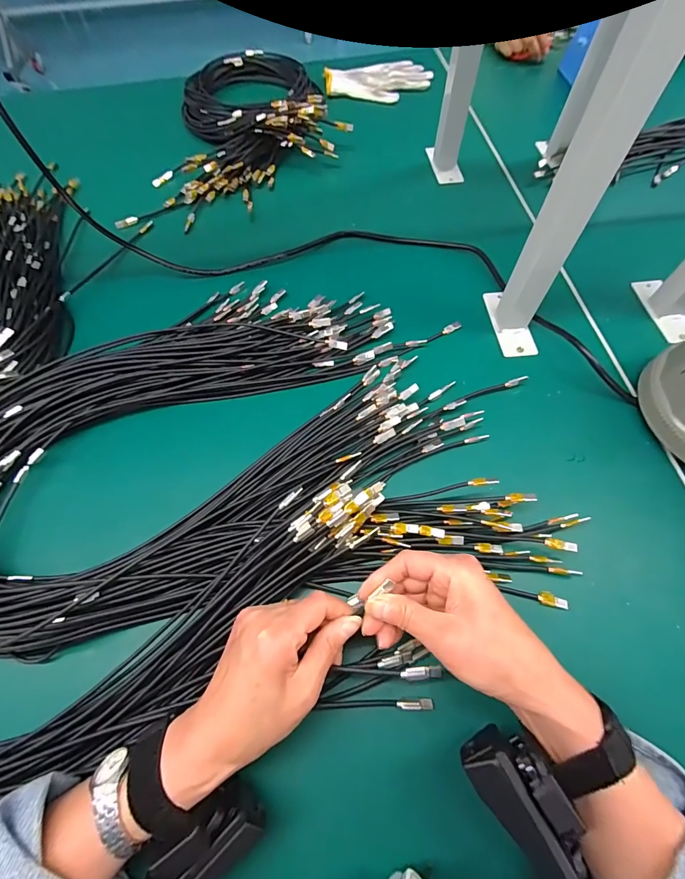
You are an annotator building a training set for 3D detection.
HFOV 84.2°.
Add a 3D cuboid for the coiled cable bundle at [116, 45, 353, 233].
[{"bbox_3d":[-0.150,-0.541,0.633,0.302,0.059,0.508,5,64,4],"label":"coiled cable bundle"}]

